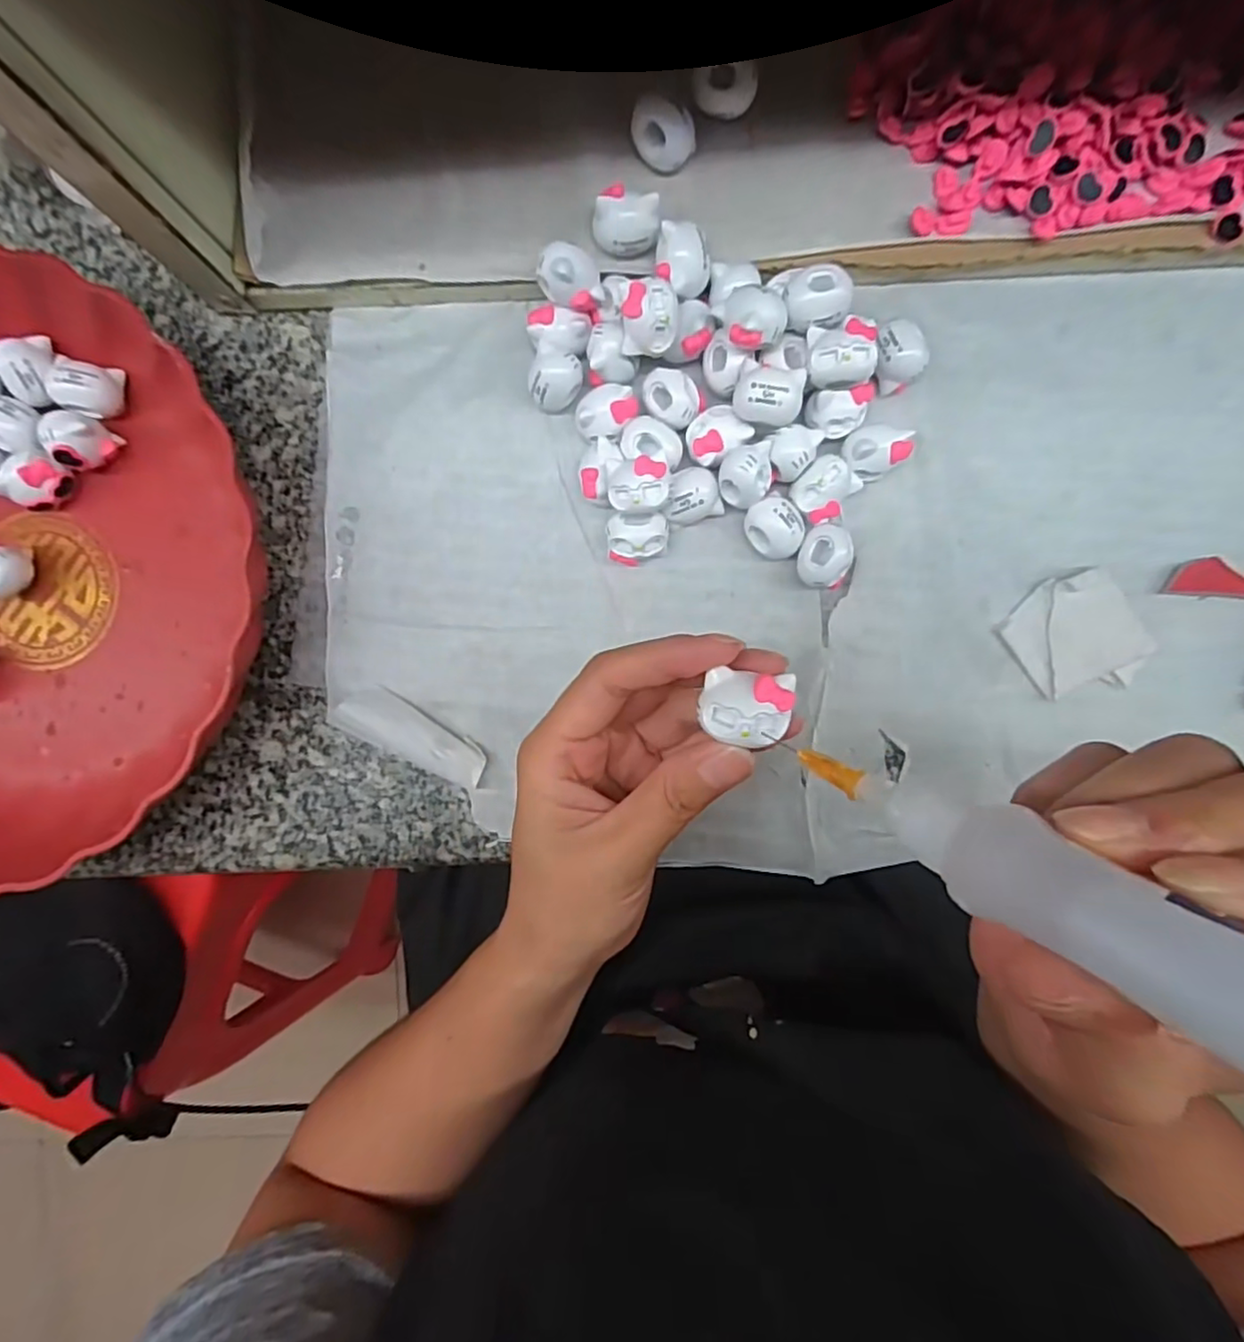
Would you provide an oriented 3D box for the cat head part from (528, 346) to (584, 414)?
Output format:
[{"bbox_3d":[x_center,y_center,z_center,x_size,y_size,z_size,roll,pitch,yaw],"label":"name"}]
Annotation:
[{"bbox_3d":[-0.027,-0.116,0.257,0.020,0.023,0.021,9,91,3],"label":"cat head part"}]

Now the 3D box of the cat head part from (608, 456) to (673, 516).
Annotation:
[{"bbox_3d":[0.006,-0.070,0.241,0.023,0.017,0.020,0,90,3],"label":"cat head part"}]

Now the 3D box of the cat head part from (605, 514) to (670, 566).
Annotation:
[{"bbox_3d":[0.007,-0.053,0.257,0.024,0.019,0.019,1,90,3],"label":"cat head part"}]

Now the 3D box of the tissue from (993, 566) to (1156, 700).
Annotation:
[{"bbox_3d":[0.184,-0.013,0.252,0.048,0.007,0.049,-37,89,2],"label":"tissue"}]

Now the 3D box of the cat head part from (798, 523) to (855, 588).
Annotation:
[{"bbox_3d":[0.081,-0.045,0.253,0.020,0.019,0.023,8,91,3],"label":"cat head part"}]

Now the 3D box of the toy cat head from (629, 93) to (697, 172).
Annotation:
[{"bbox_3d":[0.016,-0.207,0.242,0.025,0.014,0.016,16,91,2],"label":"toy cat head"}]

